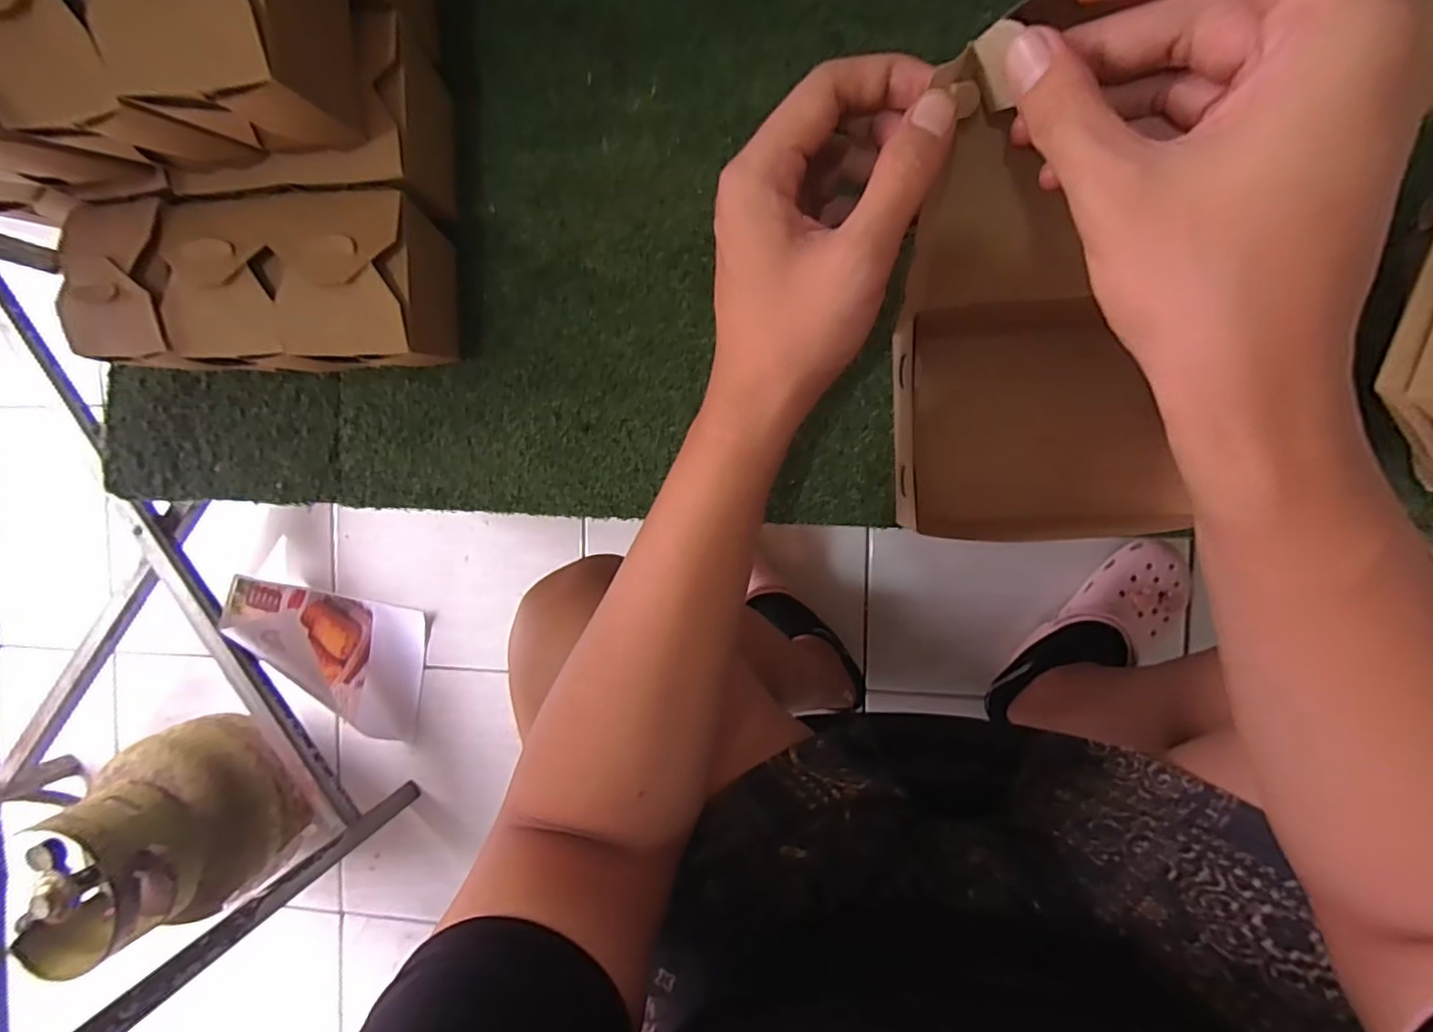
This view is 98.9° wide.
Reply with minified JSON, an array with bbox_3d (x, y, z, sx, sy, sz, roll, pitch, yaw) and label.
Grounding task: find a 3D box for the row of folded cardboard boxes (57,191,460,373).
[{"bbox_3d":[-0.299,-0.149,0.418,0.230,0.094,0.102,2,93,8],"label":"row of folded cardboard boxes"}]

